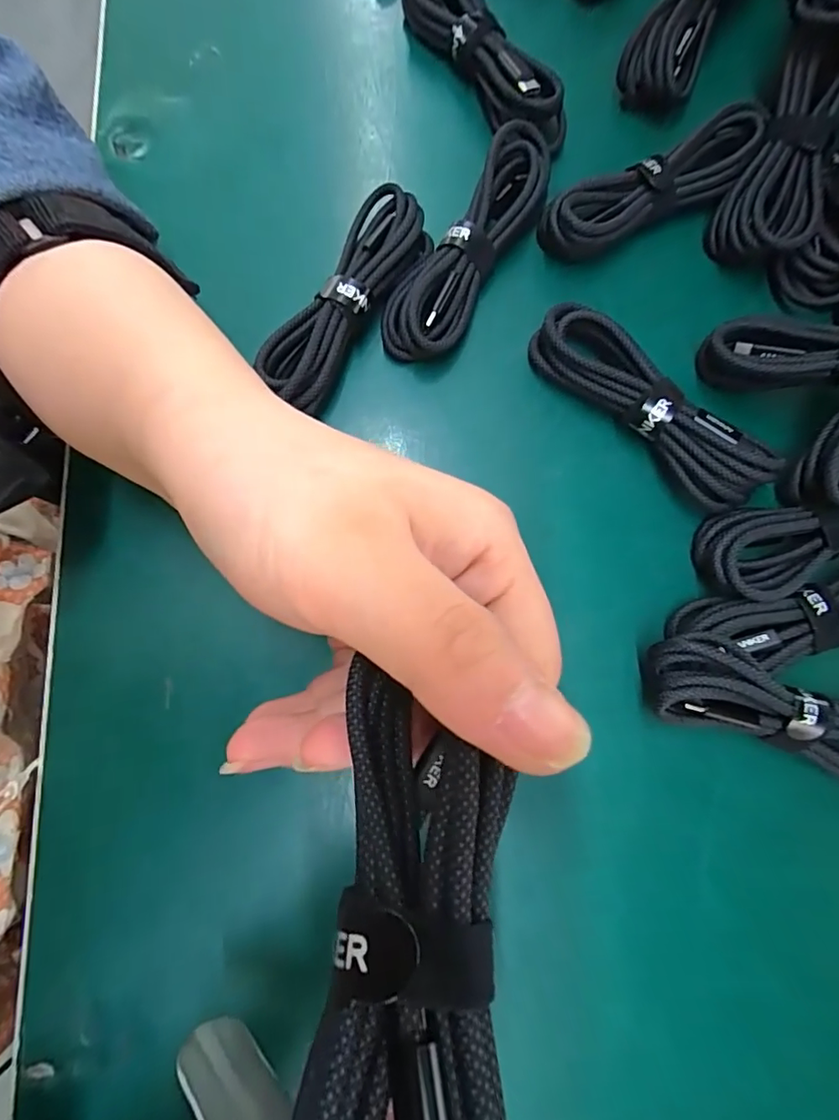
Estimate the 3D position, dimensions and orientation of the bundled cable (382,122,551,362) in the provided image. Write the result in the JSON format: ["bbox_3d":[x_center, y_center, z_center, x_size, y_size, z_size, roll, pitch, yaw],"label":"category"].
[{"bbox_3d":[0.022,-0.137,0.232,0.029,0.032,0.116,32,82,6],"label":"bundled cable"}]

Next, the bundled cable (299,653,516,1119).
[{"bbox_3d":[0.000,0.070,0.087,0.030,0.021,0.087,5,68,2],"label":"bundled cable"}]

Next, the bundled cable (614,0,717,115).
[{"bbox_3d":[0.138,-0.272,0.243,0.032,0.025,0.107,32,95,6],"label":"bundled cable"}]

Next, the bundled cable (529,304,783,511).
[{"bbox_3d":[0.095,-0.063,0.217,0.111,0.027,0.026,44,84,8],"label":"bundled cable"}]

